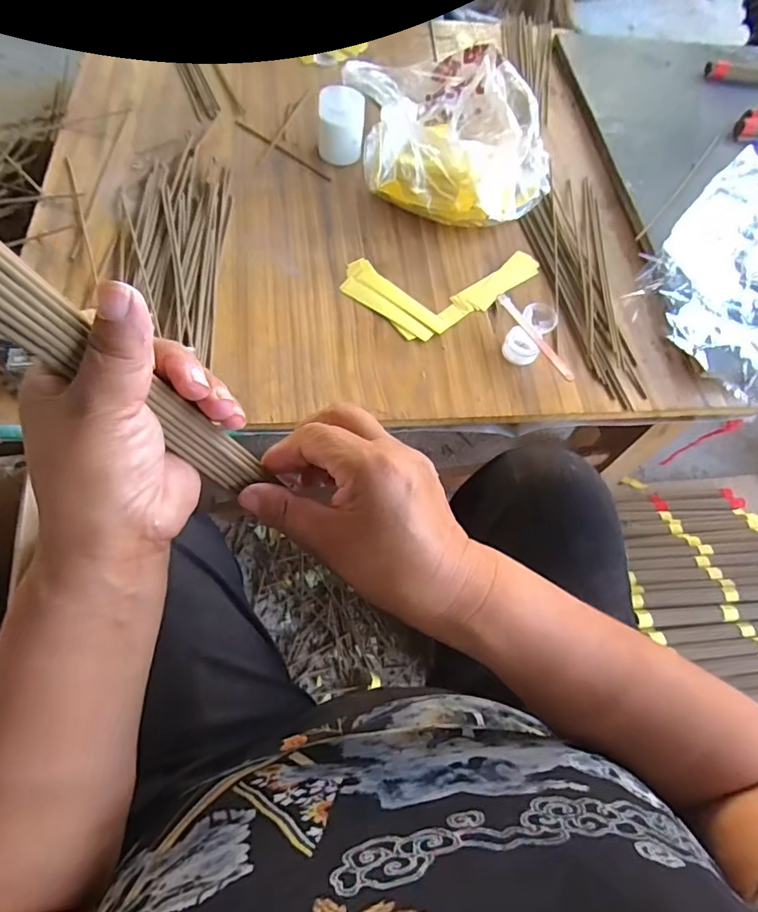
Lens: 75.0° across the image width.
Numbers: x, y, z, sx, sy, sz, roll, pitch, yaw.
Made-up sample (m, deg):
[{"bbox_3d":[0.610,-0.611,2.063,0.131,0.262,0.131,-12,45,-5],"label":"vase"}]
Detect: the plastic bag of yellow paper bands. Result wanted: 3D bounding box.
[{"bbox_3d":[0.098,-0.407,0.624,0.240,0.093,0.259,-9,65,-10],"label":"plastic bag of yellow paper bands"}]

